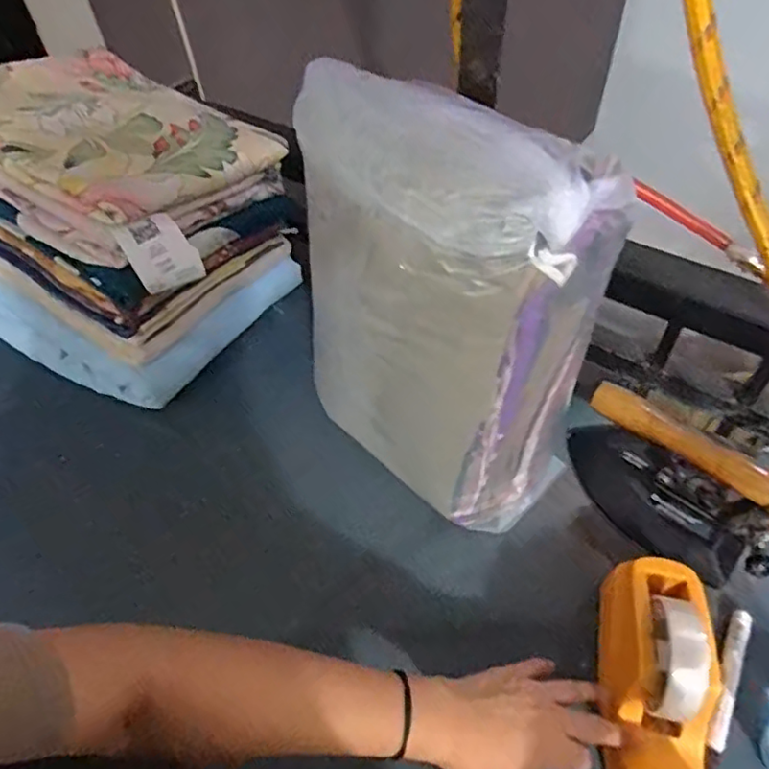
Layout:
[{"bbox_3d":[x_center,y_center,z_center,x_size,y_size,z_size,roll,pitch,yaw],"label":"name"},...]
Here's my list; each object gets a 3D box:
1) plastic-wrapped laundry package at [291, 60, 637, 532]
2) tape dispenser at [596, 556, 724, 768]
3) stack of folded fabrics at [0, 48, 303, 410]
[{"bbox_3d":[0.048,-0.064,0.528,0.146,0.361,0.246,-37,58,-24],"label":"plastic-wrapped laundry package"},{"bbox_3d":[0.211,0.232,0.463,0.071,0.112,0.191,10,53,12],"label":"tape dispenser"},{"bbox_3d":[-0.318,-0.205,0.718,0.351,0.271,0.306,22,56,20],"label":"stack of folded fabrics"}]

